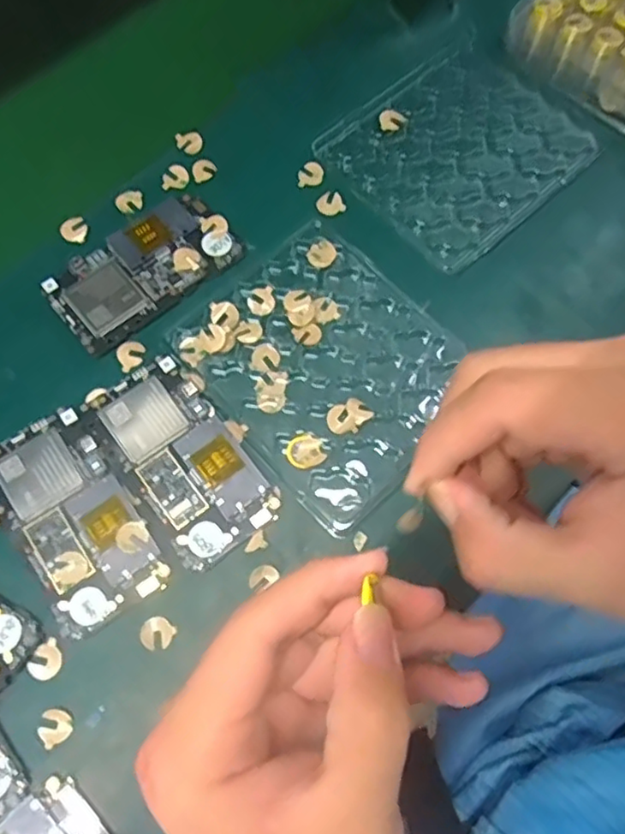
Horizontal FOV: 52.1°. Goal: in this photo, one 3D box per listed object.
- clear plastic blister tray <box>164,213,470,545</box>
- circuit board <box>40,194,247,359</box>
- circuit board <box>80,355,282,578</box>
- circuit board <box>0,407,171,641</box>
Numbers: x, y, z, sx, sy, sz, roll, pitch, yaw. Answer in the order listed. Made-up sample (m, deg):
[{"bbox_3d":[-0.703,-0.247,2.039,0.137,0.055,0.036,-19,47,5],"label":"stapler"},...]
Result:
[{"bbox_3d":[0.011,-0.035,0.410,0.143,0.010,0.167,-41,75,-14],"label":"clear plastic blister tray"},{"bbox_3d":[-0.112,-0.100,0.427,0.125,0.007,0.066,-39,75,-14],"label":"circuit board"},{"bbox_3d":[-0.078,0.024,0.382,0.064,0.006,0.124,-36,74,-13],"label":"circuit board"},{"bbox_3d":[-0.139,0.058,0.369,0.065,0.004,0.124,-34,73,-12],"label":"circuit board"}]

